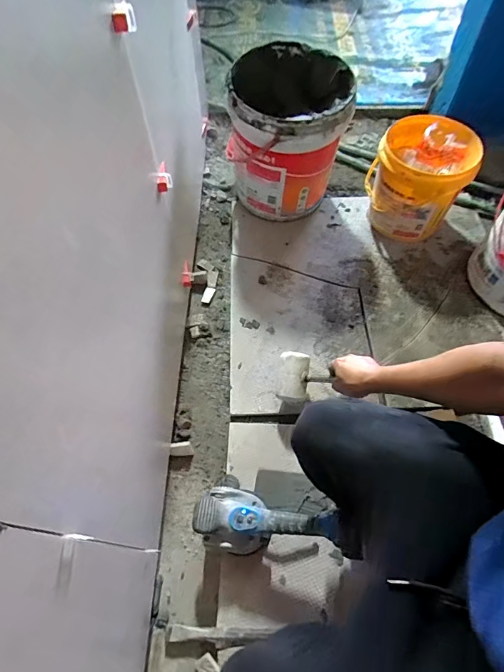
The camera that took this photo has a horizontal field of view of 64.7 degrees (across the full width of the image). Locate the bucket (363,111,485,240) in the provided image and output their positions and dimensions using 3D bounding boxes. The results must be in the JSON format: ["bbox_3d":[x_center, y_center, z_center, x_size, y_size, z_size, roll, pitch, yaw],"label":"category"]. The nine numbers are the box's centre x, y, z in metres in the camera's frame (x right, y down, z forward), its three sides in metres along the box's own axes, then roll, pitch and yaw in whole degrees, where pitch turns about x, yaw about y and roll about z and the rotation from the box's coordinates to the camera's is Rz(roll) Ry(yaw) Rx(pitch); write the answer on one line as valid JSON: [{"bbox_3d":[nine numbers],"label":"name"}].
[{"bbox_3d":[0.464,-0.436,1.120,0.245,0.255,0.255,-1,59,1],"label":"bucket"}]

